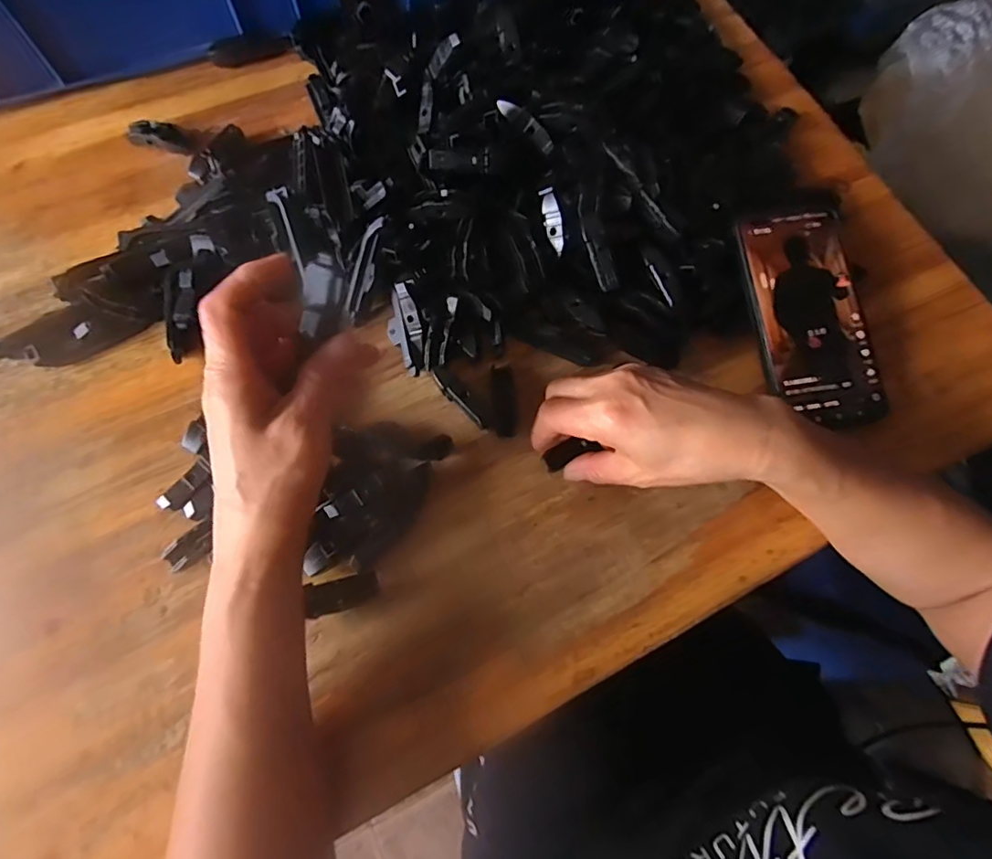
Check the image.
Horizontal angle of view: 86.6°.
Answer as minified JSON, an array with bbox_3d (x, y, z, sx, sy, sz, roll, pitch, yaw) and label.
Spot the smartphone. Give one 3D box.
[{"bbox_3d":[0.220,-0.080,0.369,0.077,0.007,0.156,-5,79,-4],"label":"smartphone"}]

